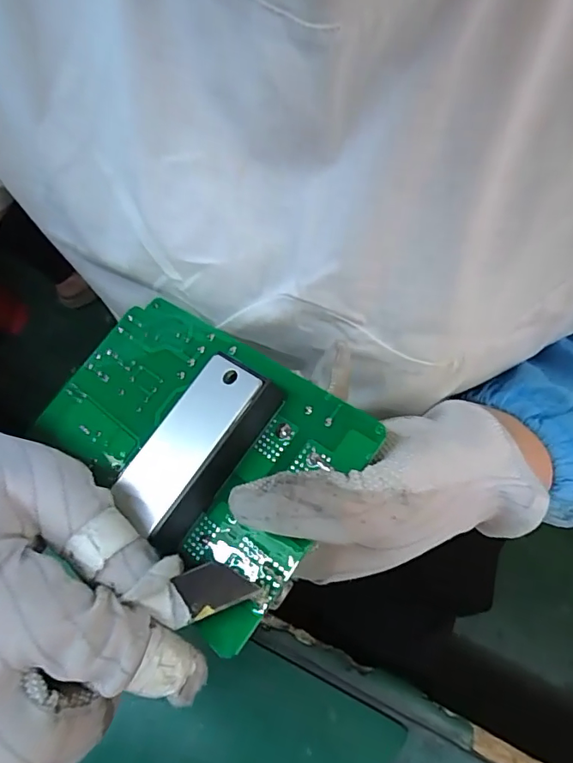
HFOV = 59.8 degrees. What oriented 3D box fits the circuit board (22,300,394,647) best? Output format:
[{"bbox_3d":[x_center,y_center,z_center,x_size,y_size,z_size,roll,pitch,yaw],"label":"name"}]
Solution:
[{"bbox_3d":[-0.048,0.017,0.208,0.151,0.020,0.093,32,79,33],"label":"circuit board"}]

